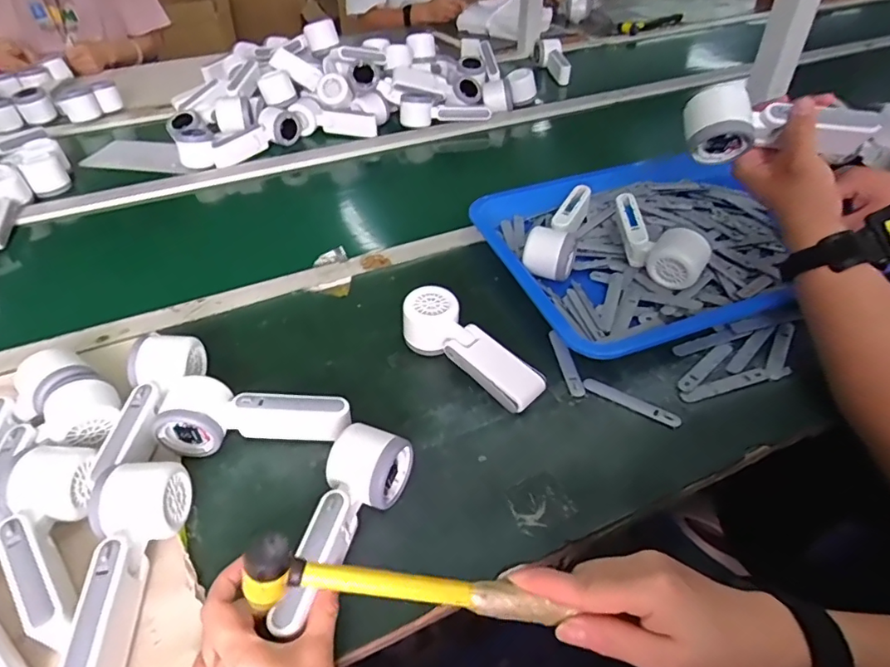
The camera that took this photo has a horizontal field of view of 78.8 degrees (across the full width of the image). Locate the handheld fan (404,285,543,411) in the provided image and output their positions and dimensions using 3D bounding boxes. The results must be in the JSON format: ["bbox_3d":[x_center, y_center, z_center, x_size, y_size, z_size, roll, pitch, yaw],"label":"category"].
[{"bbox_3d":[0.026,0.018,0.555,0.164,0.045,0.052,38,55,20],"label":"handheld fan"}]

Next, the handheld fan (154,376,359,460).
[{"bbox_3d":[-0.169,0.077,0.495,0.164,0.057,0.055,0,43,2],"label":"handheld fan"}]

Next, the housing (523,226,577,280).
[{"bbox_3d":[0.126,-0.096,0.650,0.059,0.048,0.057,10,44,13],"label":"housing"}]

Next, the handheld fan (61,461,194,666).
[{"bbox_3d":[-0.229,0.173,0.390,0.059,0.058,0.162,-7,43,-6],"label":"handheld fan"}]

